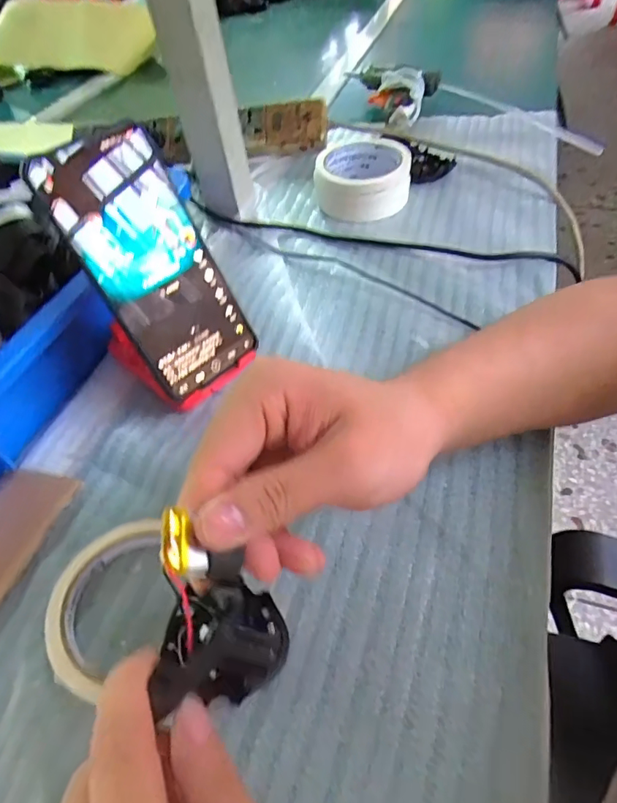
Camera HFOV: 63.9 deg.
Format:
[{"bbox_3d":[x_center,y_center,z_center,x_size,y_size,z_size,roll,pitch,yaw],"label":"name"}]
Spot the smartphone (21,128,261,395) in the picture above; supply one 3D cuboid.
[{"bbox_3d":[-0.096,-0.085,0.316,0.077,0.157,0.011,-42,27,-26],"label":"smartphone"}]

